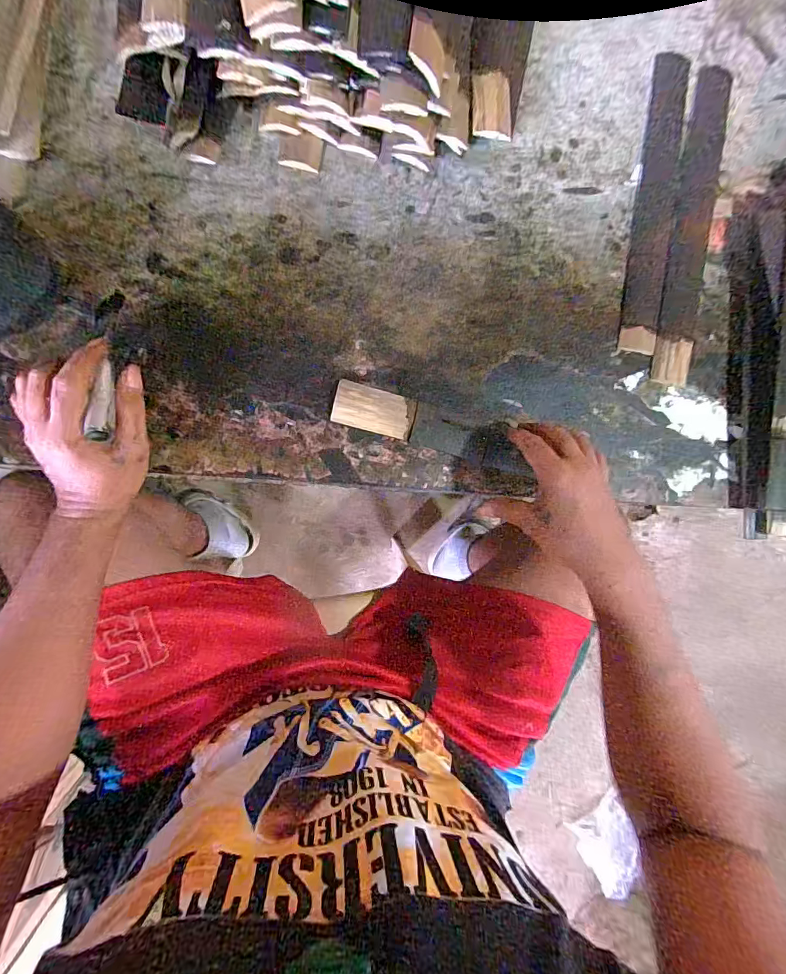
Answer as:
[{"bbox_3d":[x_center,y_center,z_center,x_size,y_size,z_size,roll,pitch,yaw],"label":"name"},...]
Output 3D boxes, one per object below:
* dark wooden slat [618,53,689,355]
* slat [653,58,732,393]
[{"bbox_3d":[0.292,-0.317,0.481,0.044,0.009,0.338,9,84,-7],"label":"dark wooden slat"},{"bbox_3d":[0.339,-0.296,0.484,0.052,0.009,0.368,11,84,-7],"label":"slat"}]

